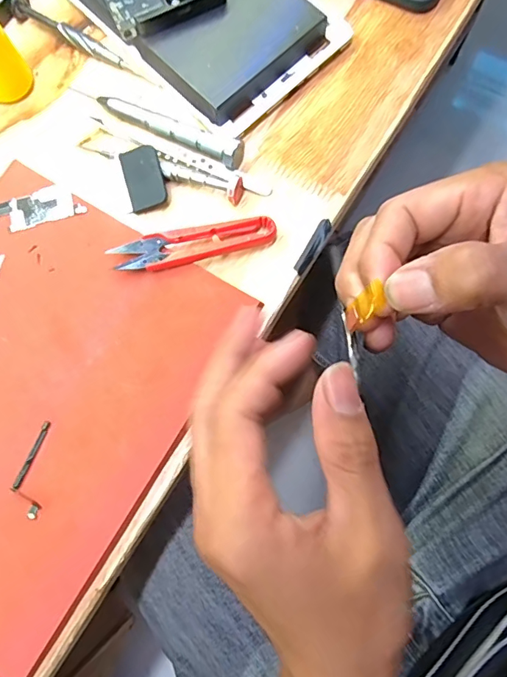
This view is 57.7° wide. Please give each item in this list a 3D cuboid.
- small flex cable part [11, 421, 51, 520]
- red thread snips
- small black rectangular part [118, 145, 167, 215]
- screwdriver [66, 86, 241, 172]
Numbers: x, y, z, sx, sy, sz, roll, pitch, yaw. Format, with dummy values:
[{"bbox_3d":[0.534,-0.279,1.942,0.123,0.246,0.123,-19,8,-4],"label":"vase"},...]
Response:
[{"bbox_3d":[-0.127,0.075,0.263,0.016,0.004,0.053,5,79,2],"label":"small flex cable part"},{"bbox_3d":[-0.036,-0.059,0.288,0.101,0.008,0.023,-14,77,0],"label":"red thread snips"},{"bbox_3d":[-0.071,-0.104,0.300,0.025,0.009,0.039,-17,77,0],"label":"small black rectangular part"},{"bbox_3d":[-0.062,-0.142,0.306,0.118,0.013,0.014,25,80,8],"label":"screwdriver"}]

